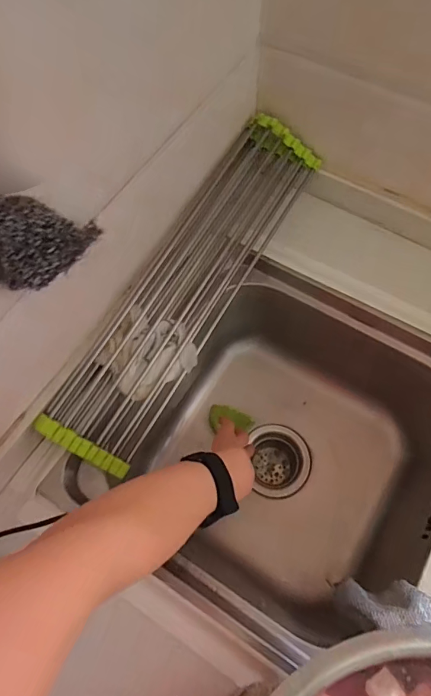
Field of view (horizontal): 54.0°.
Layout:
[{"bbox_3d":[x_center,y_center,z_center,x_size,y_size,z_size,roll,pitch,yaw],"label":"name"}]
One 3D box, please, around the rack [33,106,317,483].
[{"bbox_3d":[-0.025,-0.080,0.503,0.103,0.027,0.463,33,74,-5],"label":"rack"}]

